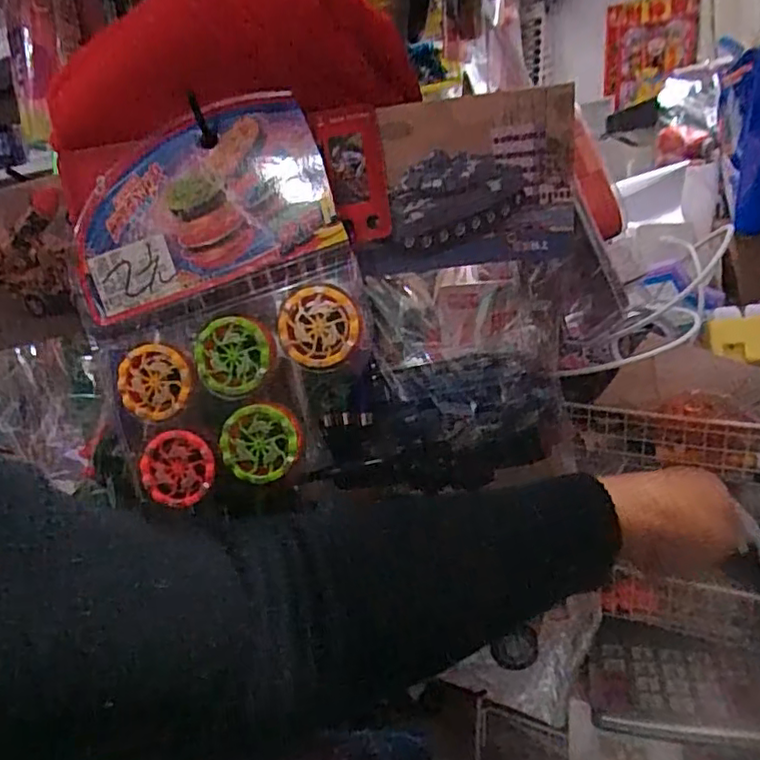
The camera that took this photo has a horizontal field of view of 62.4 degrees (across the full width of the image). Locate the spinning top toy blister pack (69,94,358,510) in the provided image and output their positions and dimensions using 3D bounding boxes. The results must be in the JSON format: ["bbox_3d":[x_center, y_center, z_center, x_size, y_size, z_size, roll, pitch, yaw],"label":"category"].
[{"bbox_3d":[-0.091,-0.035,0.352,0.157,0.199,0.033,-10,2,10],"label":"spinning top toy blister pack"}]

